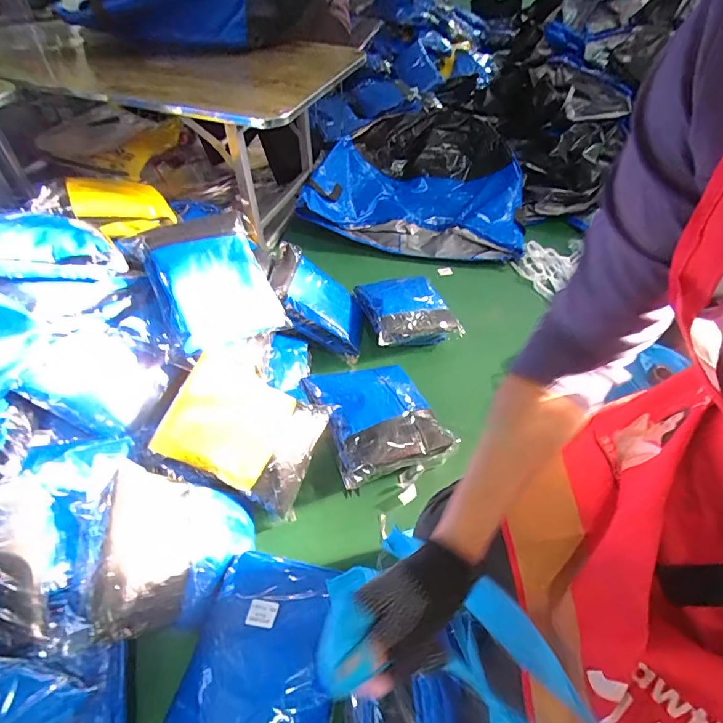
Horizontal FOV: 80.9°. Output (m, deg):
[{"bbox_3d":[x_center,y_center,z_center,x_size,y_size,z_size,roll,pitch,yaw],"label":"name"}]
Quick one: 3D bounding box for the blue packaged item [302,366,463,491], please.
[{"bbox_3d":[0.027,0.107,0.853,0.221,0.084,0.258,-18,52,-17],"label":"blue packaged item"}]

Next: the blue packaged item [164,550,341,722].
[{"bbox_3d":[-0.124,0.377,0.540,0.185,0.046,0.244,10,49,7],"label":"blue packaged item"}]

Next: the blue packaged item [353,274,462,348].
[{"bbox_3d":[0.107,-0.144,1.071,0.217,0.059,0.246,-14,51,-14],"label":"blue packaged item"}]

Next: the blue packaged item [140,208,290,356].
[{"bbox_3d":[-0.277,-0.158,0.825,0.225,0.069,0.273,-23,90,-38],"label":"blue packaged item"}]

